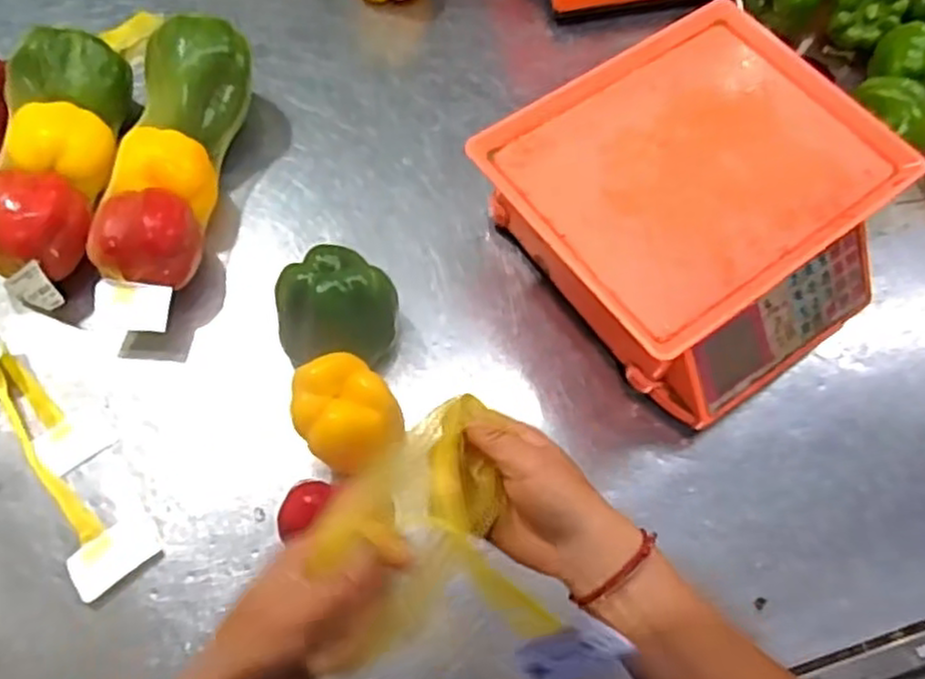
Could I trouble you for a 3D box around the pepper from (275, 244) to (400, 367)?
[{"bbox_3d":[-0.103,-0.020,0.596,0.092,0.091,0.091,1,66,-1],"label":"pepper"}]

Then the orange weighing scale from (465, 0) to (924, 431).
[{"bbox_3d":[0.198,-0.104,0.621,0.282,0.127,0.276,-34,72,-16],"label":"orange weighing scale"}]

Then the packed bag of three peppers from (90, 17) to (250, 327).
[{"bbox_3d":[-0.259,-0.149,0.646,0.093,0.095,0.287,8,66,1],"label":"packed bag of three peppers"}]

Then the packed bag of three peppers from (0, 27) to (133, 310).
[{"bbox_3d":[-0.356,-0.151,0.641,0.102,0.090,0.240,-2,66,-4],"label":"packed bag of three peppers"}]

